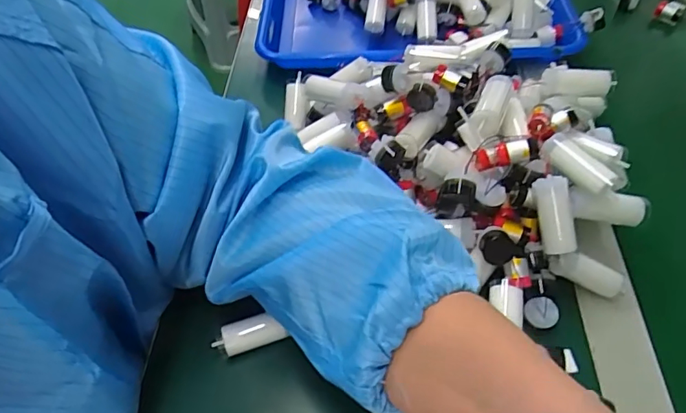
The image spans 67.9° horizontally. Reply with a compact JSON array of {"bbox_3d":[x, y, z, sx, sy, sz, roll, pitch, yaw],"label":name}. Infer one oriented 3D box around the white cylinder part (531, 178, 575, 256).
[{"bbox_3d":[0.141,0.007,0.335,0.022,0.052,0.023,-26,23,-17],"label":"white cylinder part"}]

